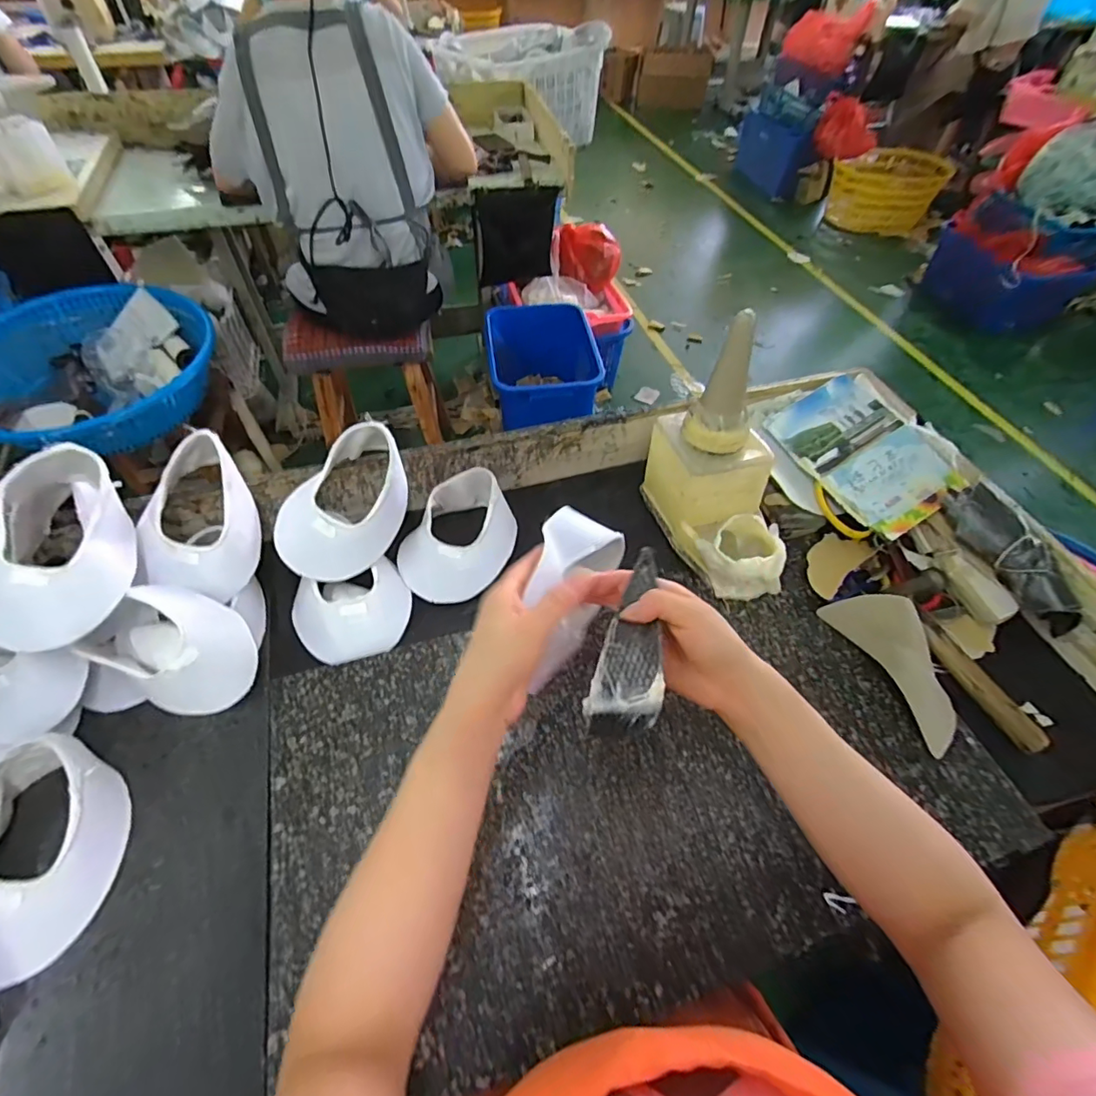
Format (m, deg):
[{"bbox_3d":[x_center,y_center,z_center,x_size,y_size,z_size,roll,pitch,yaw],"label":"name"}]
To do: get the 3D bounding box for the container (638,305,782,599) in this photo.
[{"bbox_3d":[0.203,-0.087,0.563,0.099,0.216,0.209,-12,54,-10],"label":"container"}]

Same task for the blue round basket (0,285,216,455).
[{"bbox_3d":[-1.055,-0.400,1.194,0.439,0.161,0.524,27,57,17],"label":"blue round basket"}]

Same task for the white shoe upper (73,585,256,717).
[{"bbox_3d":[-0.347,0.099,0.499,0.120,0.095,0.097,23,56,15],"label":"white shoe upper"}]

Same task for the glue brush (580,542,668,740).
[{"bbox_3d":[0.062,0.067,0.376,0.049,0.010,0.134,11,70,6],"label":"glue brush"}]

